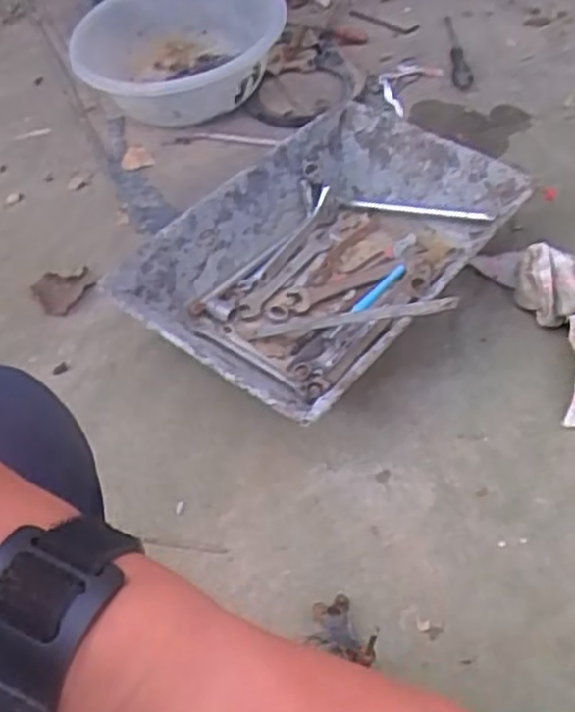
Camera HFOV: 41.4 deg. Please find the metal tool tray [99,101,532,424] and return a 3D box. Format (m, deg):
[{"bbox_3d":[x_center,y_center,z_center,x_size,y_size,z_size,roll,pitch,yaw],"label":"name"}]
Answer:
[{"bbox_3d":[0.044,-0.112,0.920,0.313,0.111,0.431,33,61,27],"label":"metal tool tray"}]

